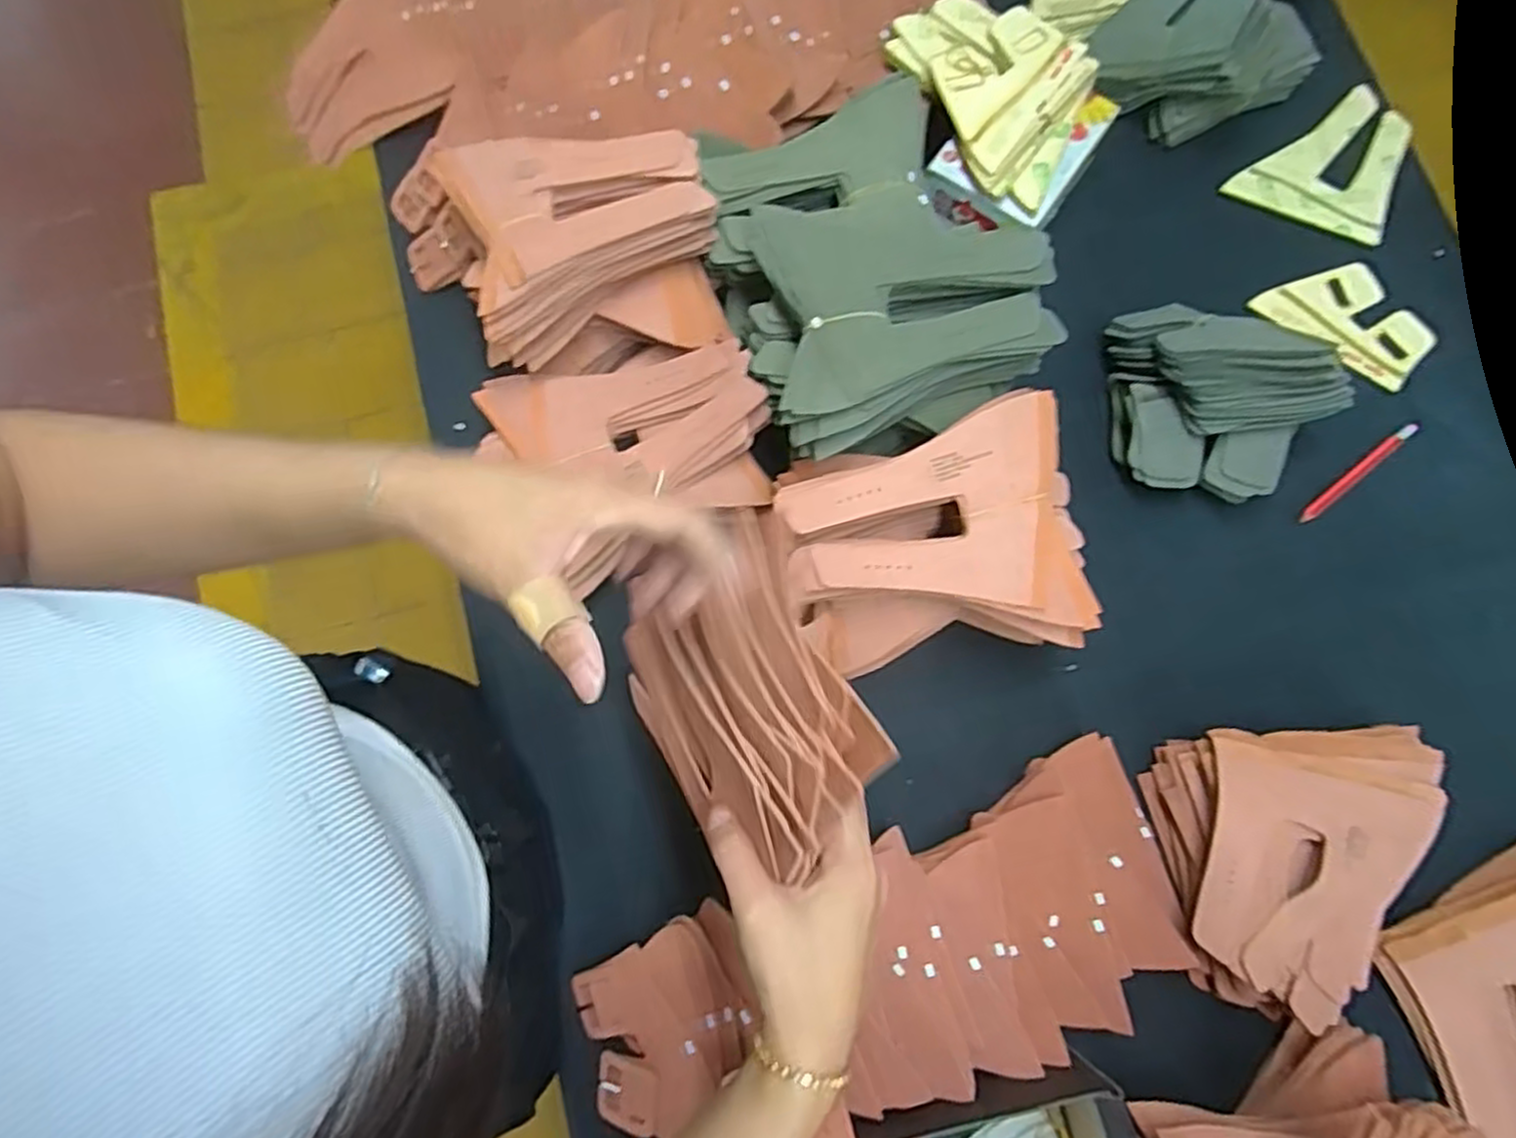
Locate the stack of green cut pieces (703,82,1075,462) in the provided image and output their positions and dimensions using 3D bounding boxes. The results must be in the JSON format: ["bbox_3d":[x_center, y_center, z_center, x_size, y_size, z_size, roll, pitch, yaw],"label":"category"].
[{"bbox_3d":[0.081,-0.242,0.594,0.218,0.119,0.297,-18,78,-4],"label":"stack of green cut pieces"}]

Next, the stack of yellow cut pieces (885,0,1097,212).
[{"bbox_3d":[0.221,-0.427,0.667,0.141,0.025,0.206,-28,79,-6],"label":"stack of yellow cut pieces"}]

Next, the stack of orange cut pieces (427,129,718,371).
[{"bbox_3d":[-0.137,-0.264,0.598,0.195,0.082,0.161,-19,78,-5],"label":"stack of orange cut pieces"}]

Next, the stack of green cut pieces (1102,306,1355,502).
[{"bbox_3d":[0.388,-0.153,0.636,0.152,0.093,0.181,1,78,0],"label":"stack of green cut pieces"}]

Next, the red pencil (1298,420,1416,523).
[{"bbox_3d":[0.534,-0.086,0.671,0.147,0.004,0.013,-36,80,-8],"label":"red pencil"}]

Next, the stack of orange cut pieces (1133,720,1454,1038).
[{"bbox_3d":[0.403,0.221,0.559,0.186,0.070,0.203,0,78,-1],"label":"stack of orange cut pieces"}]

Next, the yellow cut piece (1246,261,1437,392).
[{"bbox_3d":[0.554,-0.240,0.707,0.145,0.009,0.099,39,80,8],"label":"yellow cut piece"}]

